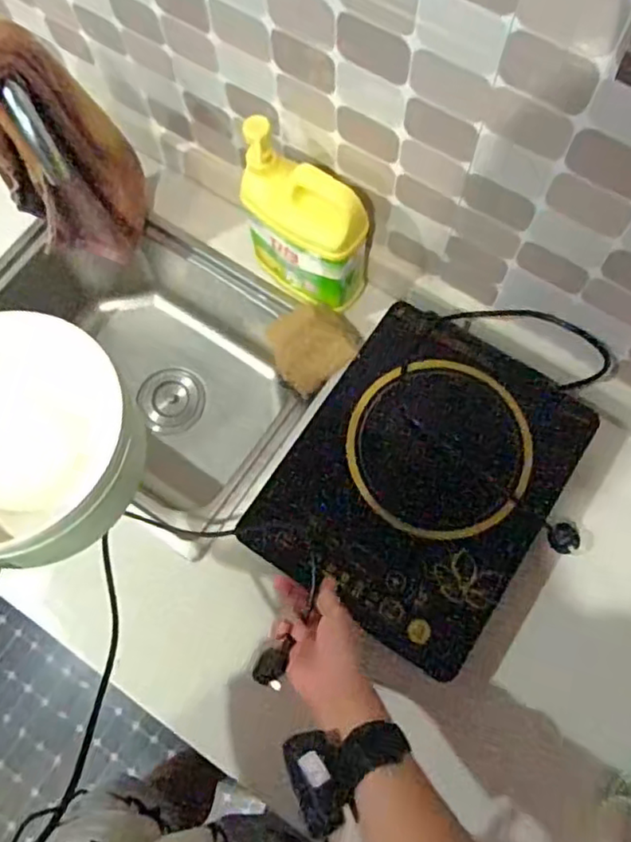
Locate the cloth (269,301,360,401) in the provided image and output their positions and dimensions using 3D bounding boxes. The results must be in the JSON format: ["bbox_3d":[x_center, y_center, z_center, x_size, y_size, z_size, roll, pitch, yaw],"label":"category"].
[{"bbox_3d":[0.005,-0.086,0.751,0.107,0.066,0.082,-19,74,-4],"label":"cloth"}]

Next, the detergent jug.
[{"bbox_3d":[-0.016,-0.210,0.712,0.140,0.216,0.076,34,77,11],"label":"detergent jug"}]

